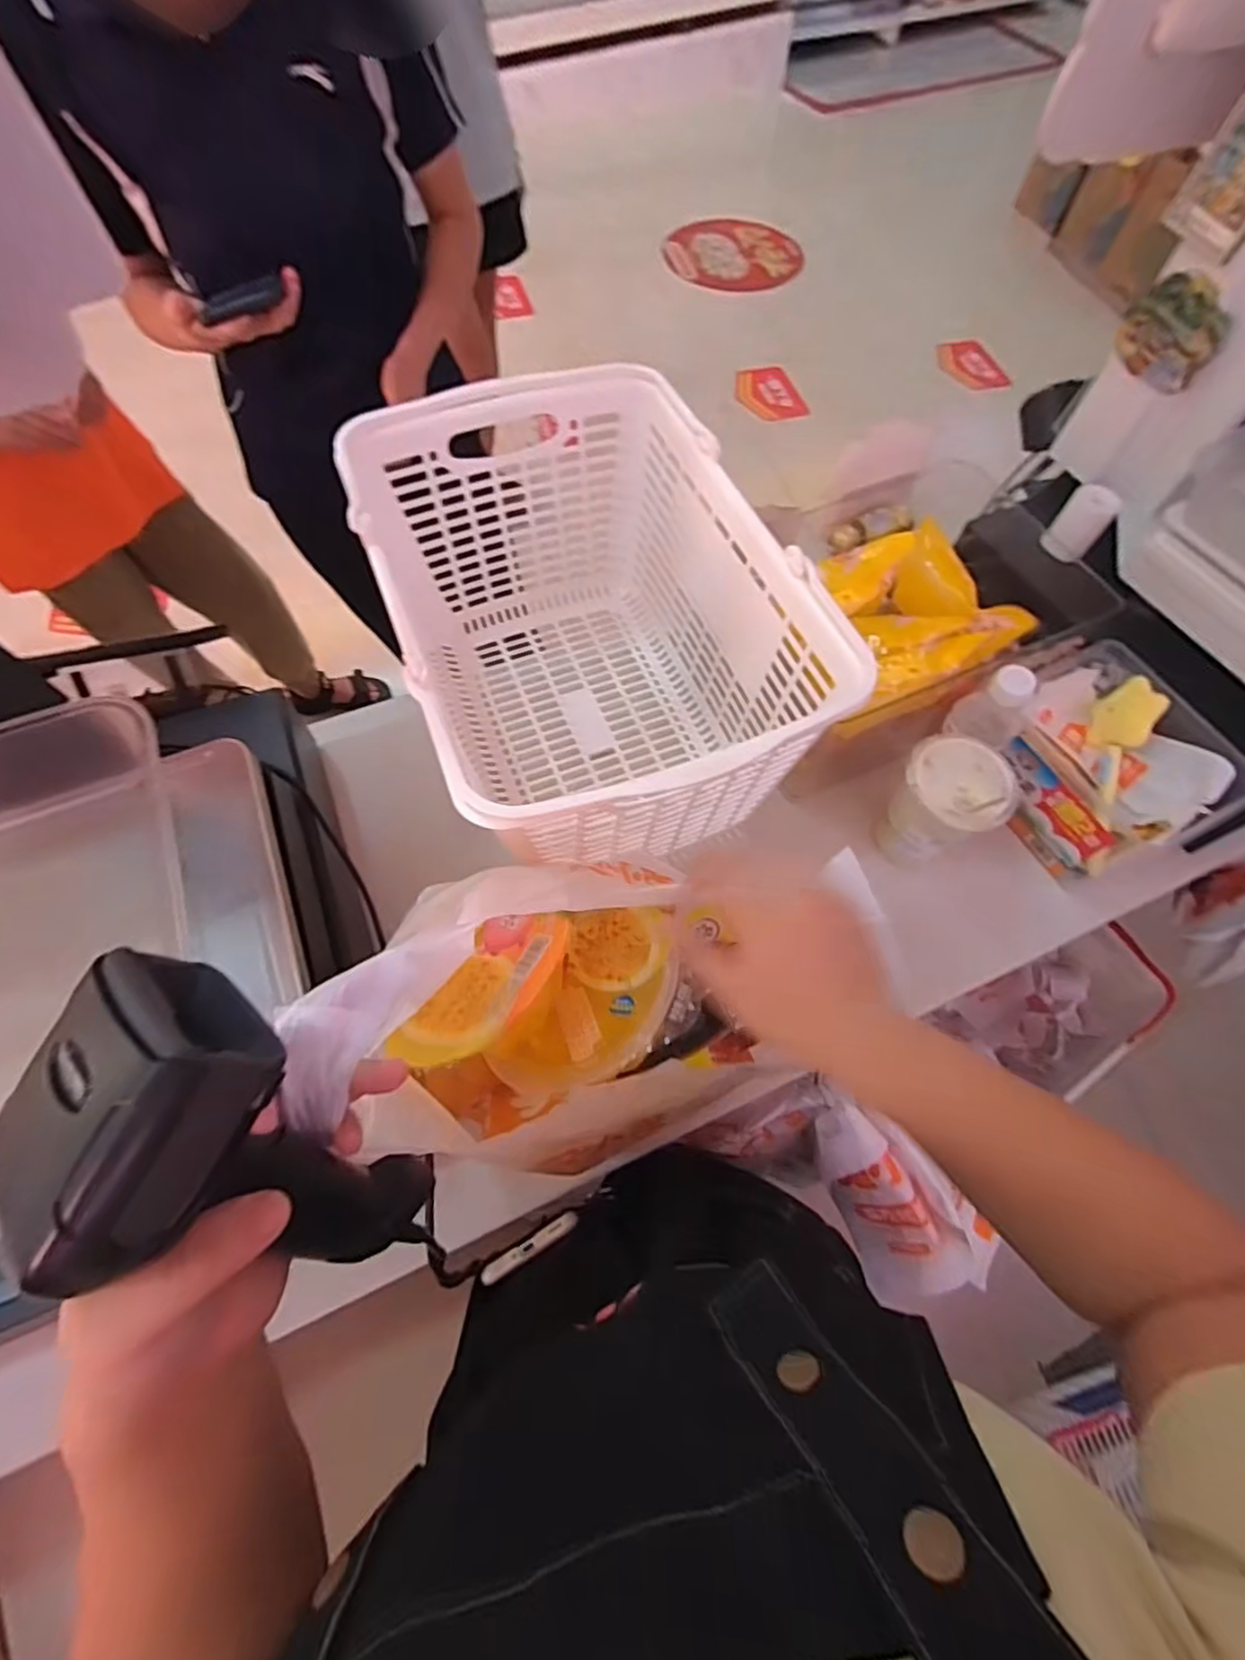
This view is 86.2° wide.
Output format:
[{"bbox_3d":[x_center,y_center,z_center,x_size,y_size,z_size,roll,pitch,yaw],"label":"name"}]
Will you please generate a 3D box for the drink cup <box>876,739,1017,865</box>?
[{"bbox_3d":[0.288,-0.017,0.619,0.082,0.134,0.093,-32,68,-13],"label":"drink cup"}]

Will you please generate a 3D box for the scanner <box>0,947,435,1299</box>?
[{"bbox_3d":[-0.122,0.106,0.223,0.065,0.168,0.070,-23,52,-10],"label":"scanner"}]

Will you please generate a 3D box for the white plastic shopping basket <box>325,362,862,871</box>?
[{"bbox_3d":[-0.031,-0.171,0.617,0.306,0.235,0.429,-24,66,-10],"label":"white plastic shopping basket"}]

